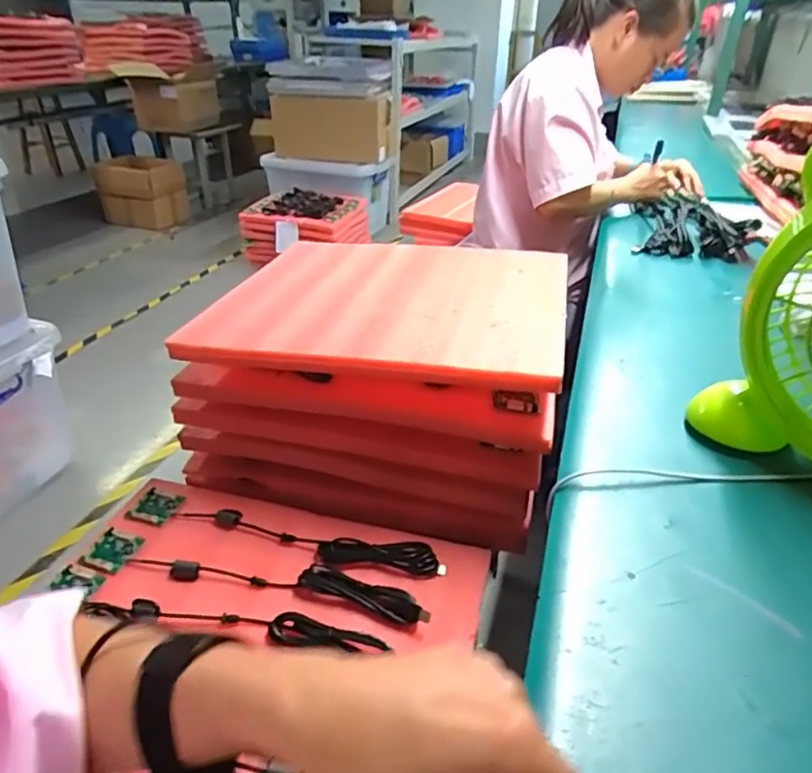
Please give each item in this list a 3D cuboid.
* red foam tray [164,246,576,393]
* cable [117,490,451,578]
[{"bbox_3d":[-0.021,-0.132,0.891,0.501,0.035,0.444,7,32,11],"label":"red foam tray"},{"bbox_3d":[-0.162,0.186,0.774,0.426,0.019,0.061,8,32,12],"label":"cable"}]

